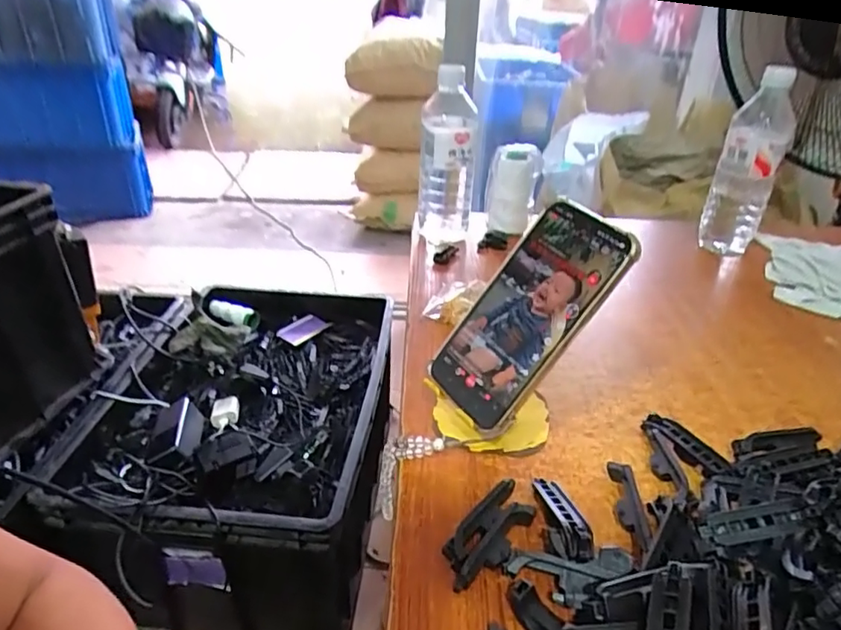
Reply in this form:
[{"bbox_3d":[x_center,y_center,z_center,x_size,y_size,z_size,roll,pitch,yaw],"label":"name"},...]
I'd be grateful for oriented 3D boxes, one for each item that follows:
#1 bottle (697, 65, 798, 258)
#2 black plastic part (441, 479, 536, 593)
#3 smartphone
[{"bbox_3d":[0.417,-0.187,0.721,0.071,0.215,0.060,23,36,30],"label":"bottle"},{"bbox_3d":[0.043,0.138,0.351,0.033,0.016,0.078,22,36,29],"label":"black plastic part"},{"bbox_3d":[0.075,-0.002,0.405,0.011,0.165,0.081,28,12,-49],"label":"smartphone"}]

